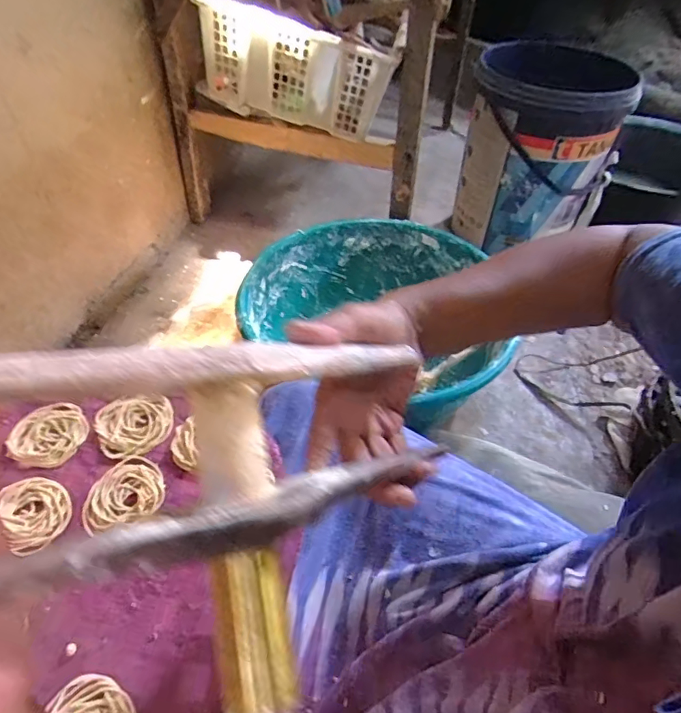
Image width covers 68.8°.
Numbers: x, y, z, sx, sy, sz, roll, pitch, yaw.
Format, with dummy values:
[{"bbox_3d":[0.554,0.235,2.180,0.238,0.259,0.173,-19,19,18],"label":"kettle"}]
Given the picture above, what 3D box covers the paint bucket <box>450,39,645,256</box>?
[{"bbox_3d":[0.416,-0.431,1.071,0.300,0.346,0.277,22,49,15],"label":"paint bucket"}]

